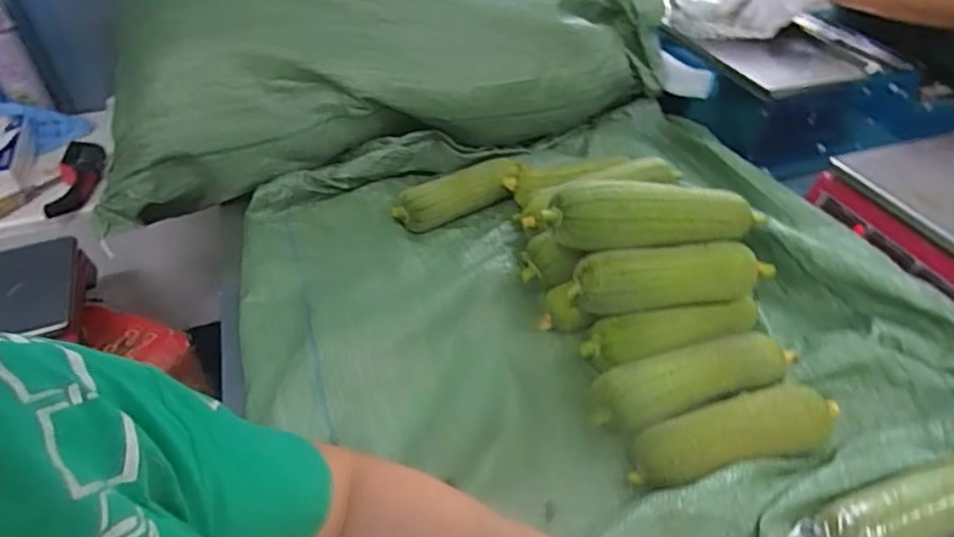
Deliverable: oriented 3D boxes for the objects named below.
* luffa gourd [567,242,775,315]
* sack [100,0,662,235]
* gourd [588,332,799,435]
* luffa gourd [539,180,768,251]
[{"bbox_3d":[0.211,0.014,0.672,0.211,0.064,0.054,-6,41,-5],"label":"luffa gourd"},{"bbox_3d":[-0.196,-0.449,1.055,0.841,0.342,0.612,-15,43,-14],"label":"sack"},{"bbox_3d":[0.224,0.118,0.633,0.234,0.052,0.065,-13,42,-12],"label":"gourd"},{"bbox_3d":[0.187,-0.061,0.669,0.222,0.061,0.057,-6,41,-5],"label":"luffa gourd"}]

